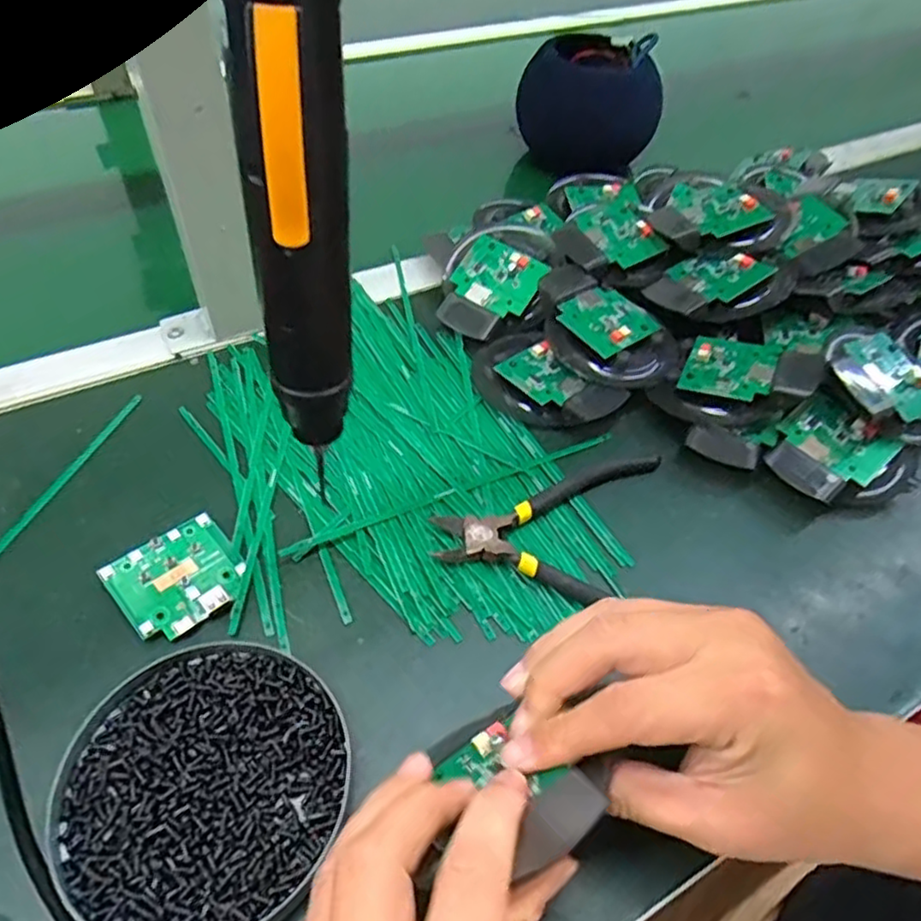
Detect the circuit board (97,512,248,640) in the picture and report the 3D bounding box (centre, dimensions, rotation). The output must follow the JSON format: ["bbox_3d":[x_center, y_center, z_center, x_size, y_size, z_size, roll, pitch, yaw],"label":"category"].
[{"bbox_3d":[-0.141,0.060,0.340,0.058,0.012,0.053,-35,61,-28],"label":"circuit board"}]

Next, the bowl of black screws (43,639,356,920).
[{"bbox_3d":[-0.104,0.132,0.276,0.113,0.020,0.110,2,50,-3],"label":"bowl of black screws"}]

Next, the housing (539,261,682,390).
[{"bbox_3d":[0.097,-0.088,0.448,0.078,0.030,0.101,-36,61,-29],"label":"housing"}]

